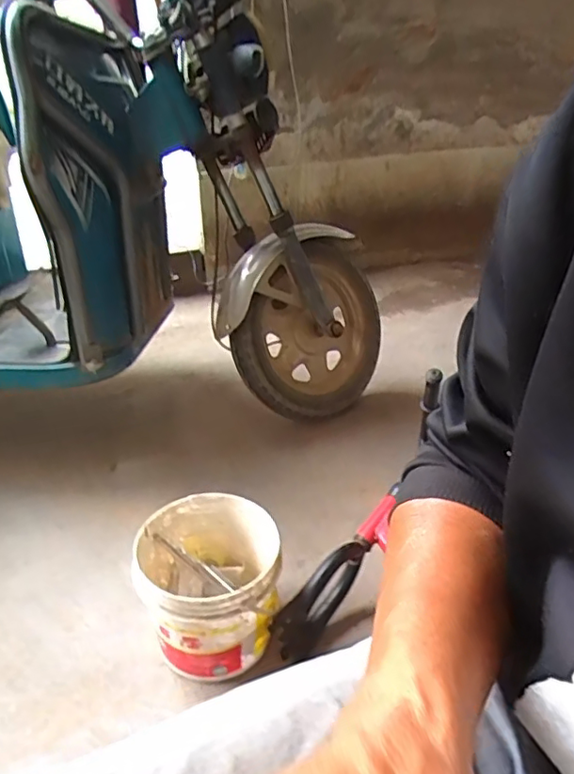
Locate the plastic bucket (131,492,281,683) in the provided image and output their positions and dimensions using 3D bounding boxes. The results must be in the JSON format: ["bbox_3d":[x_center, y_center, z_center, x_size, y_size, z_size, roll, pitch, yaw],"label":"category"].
[{"bbox_3d":[-0.115,0.298,0.867,0.204,0.171,0.200,-4,31,-4],"label":"plastic bucket"}]

